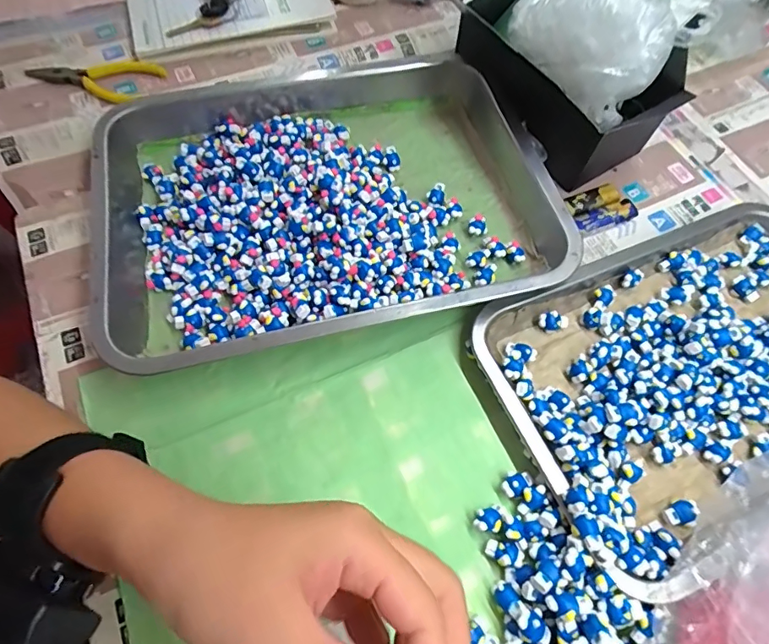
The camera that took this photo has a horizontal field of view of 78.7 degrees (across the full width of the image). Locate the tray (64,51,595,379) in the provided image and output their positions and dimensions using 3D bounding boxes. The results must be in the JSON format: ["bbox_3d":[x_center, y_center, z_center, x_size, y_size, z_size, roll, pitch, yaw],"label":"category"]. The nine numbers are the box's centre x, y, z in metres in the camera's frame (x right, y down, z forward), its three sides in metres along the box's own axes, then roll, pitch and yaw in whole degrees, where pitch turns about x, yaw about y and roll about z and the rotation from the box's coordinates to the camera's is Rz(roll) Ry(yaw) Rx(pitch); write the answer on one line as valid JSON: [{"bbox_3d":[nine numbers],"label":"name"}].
[{"bbox_3d":[-0.059,-0.109,0.391,0.374,0.043,0.285,-11,64,-8],"label":"tray"}]

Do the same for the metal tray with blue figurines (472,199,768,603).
[{"bbox_3d":[0.241,0.028,0.342,0.316,0.031,0.201,-20,66,-12],"label":"metal tray with blue figurines"}]

